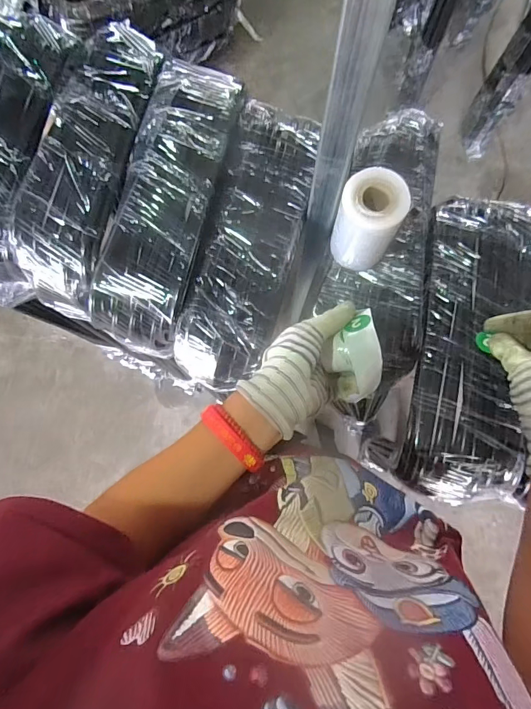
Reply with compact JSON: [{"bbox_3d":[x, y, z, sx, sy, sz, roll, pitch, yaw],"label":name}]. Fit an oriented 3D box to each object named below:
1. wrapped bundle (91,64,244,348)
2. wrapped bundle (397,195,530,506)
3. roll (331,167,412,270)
[{"bbox_3d":[-0.115,-0.178,0.495,0.115,0.080,0.345,13,79,3],"label":"wrapped bundle"},{"bbox_3d":[0.227,-0.010,0.461,0.113,0.076,0.344,10,84,1],"label":"wrapped bundle"},{"bbox_3d":[0.101,-0.130,0.418,0.060,0.106,0.057,0,80,0],"label":"roll"}]

